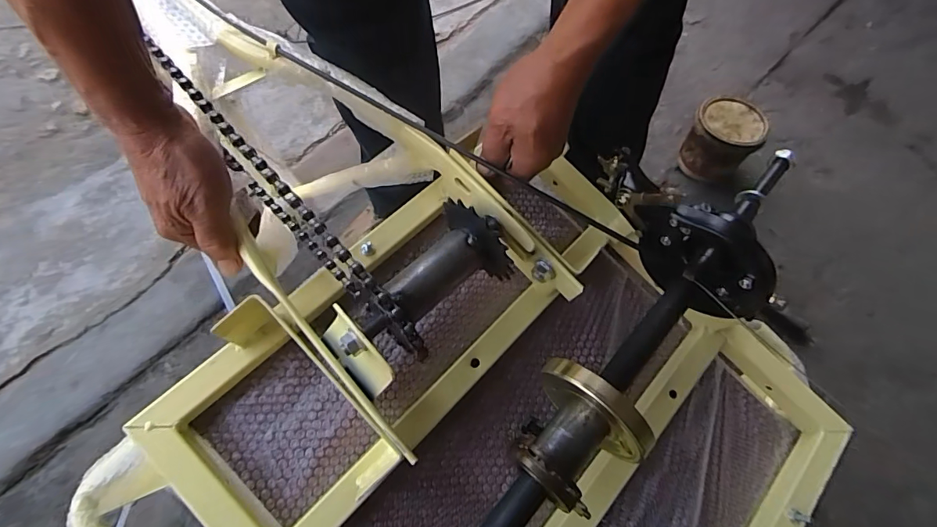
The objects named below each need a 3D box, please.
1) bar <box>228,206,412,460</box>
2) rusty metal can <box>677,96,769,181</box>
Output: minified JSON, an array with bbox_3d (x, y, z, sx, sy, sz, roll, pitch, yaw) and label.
[{"bbox_3d":[-0.106,0.057,0.316,0.015,0.010,0.204,-38,79,-18],"label":"bar"},{"bbox_3d":[0.468,-0.226,0.837,0.114,0.127,0.113,1,63,-1],"label":"rusty metal can"}]

